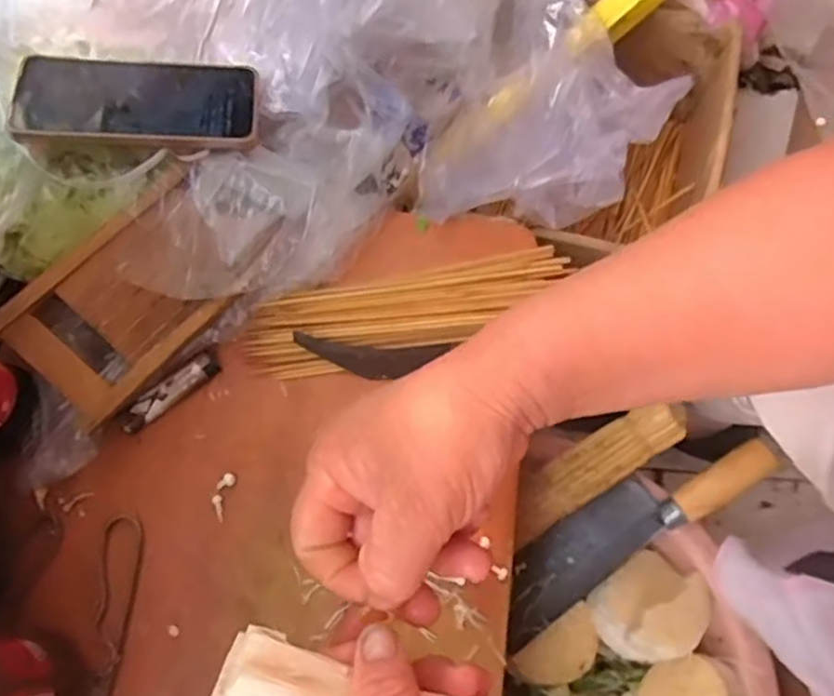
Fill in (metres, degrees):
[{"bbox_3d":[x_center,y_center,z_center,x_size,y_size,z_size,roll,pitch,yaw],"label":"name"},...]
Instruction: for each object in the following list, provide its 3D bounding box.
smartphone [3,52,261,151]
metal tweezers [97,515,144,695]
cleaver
[{"bbox_3d":[-0.198,-0.178,0.518,0.162,0.013,0.078,0,64,-10],"label":"smartphone"},{"bbox_3d":[-0.199,0.188,0.467,0.025,0.009,0.153,0,68,3],"label":"metal tweezers"},{"bbox_3d":[0.173,0.147,0.590,0.257,0.021,0.064,-35,69,9],"label":"cleaver"}]

